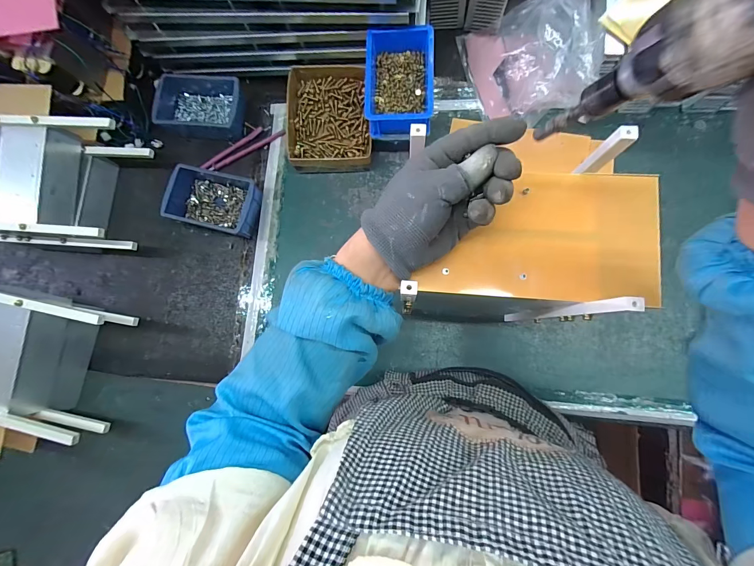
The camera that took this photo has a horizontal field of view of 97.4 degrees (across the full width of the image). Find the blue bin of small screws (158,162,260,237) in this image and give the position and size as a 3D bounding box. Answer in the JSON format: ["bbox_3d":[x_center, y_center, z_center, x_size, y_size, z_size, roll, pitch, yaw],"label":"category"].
[{"bbox_3d":[-0.274,-0.138,0.564,0.146,0.050,0.099,15,85,7],"label":"blue bin of small screws"}]

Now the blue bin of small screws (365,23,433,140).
[{"bbox_3d":[0.035,-0.309,0.502,0.096,0.050,0.148,2,83,6],"label":"blue bin of small screws"}]

